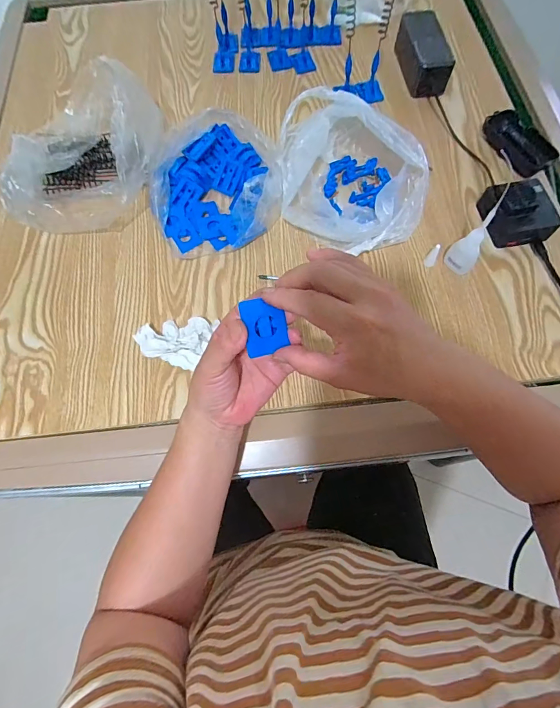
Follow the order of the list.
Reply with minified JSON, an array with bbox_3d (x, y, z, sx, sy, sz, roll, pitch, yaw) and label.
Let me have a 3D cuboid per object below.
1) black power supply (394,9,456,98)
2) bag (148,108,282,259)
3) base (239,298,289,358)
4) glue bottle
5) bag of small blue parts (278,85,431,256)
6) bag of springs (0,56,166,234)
[{"bbox_3d":[0.222,-0.459,0.571,0.058,0.055,0.137,-4,69,0],"label":"black power supply"},{"bbox_3d":[-0.086,-0.234,0.502,0.167,0.046,0.197,-9,69,-3],"label":"bag"},{"bbox_3d":[-0.012,-0.022,0.286,0.031,0.005,0.041,-15,93,-14],"label":"base"},{"bbox_3d":[0.222,-0.133,0.420,0.033,0.110,0.028,35,74,13],"label":"glue bottle"},{"bbox_3d":[0.089,-0.229,0.473,0.165,0.085,0.198,-7,69,-2],"label":"bag of small blue parts"},{"bbox_3d":[-0.253,-0.273,0.493,0.192,0.098,0.214,-6,69,-1],"label":"bag of springs"}]

